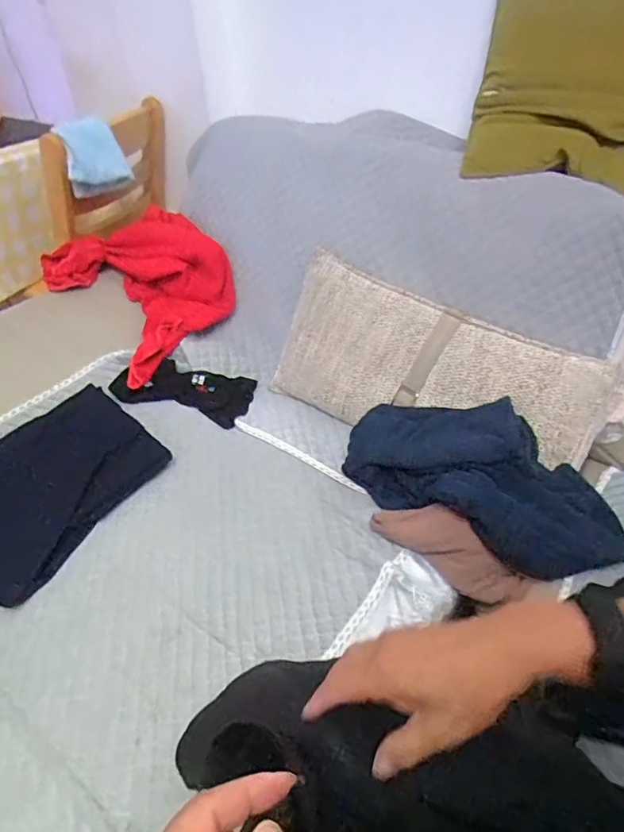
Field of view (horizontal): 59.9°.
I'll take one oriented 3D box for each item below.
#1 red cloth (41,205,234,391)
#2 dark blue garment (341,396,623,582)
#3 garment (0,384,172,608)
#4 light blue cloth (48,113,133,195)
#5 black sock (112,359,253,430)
[{"bbox_3d":[-0.410,-0.334,1.306,0.359,0.099,0.485,-40,74,-13],"label":"red cloth"},{"bbox_3d":[0.284,0.094,0.892,0.459,0.107,0.216,22,46,25],"label":"dark blue garment"},{"bbox_3d":[-0.464,0.102,0.954,0.292,0.077,0.357,25,48,27],"label":"garment"},{"bbox_3d":[-0.521,-0.625,1.309,0.149,0.156,0.038,-11,42,-10],"label":"light blue cloth"},{"bbox_3d":[-0.277,-0.061,1.179,0.294,0.040,0.149,10,42,14],"label":"black sock"}]

